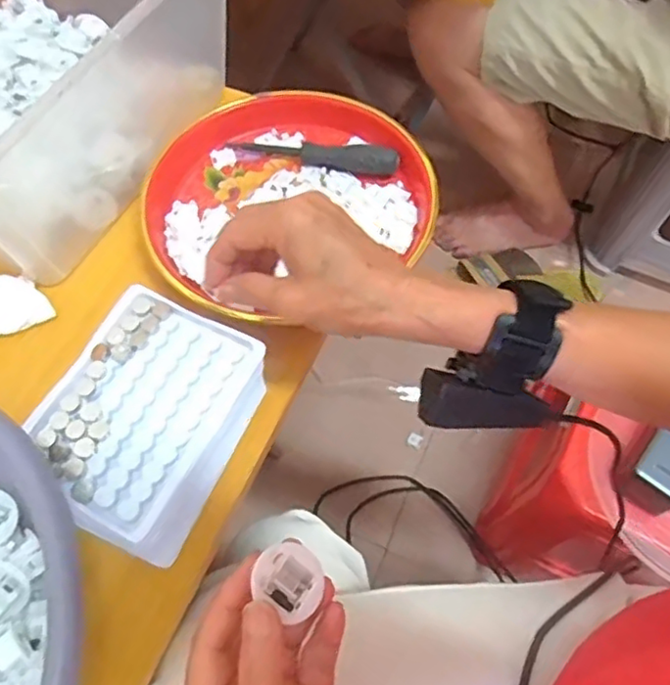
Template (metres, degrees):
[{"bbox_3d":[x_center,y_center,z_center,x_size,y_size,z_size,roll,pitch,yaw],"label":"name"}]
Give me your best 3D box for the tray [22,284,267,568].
[{"bbox_3d":[-0.109,0.051,0.385,0.104,0.071,0.133,24,66,13],"label":"tray"}]

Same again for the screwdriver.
[{"bbox_3d":[-0.018,-0.159,0.514,0.140,0.018,0.018,13,64,8],"label":"screwdriver"}]

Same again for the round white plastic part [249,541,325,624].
[{"bbox_3d":[-0.021,0.105,0.279,0.032,0.012,0.028,49,56,2],"label":"round white plastic part"}]

